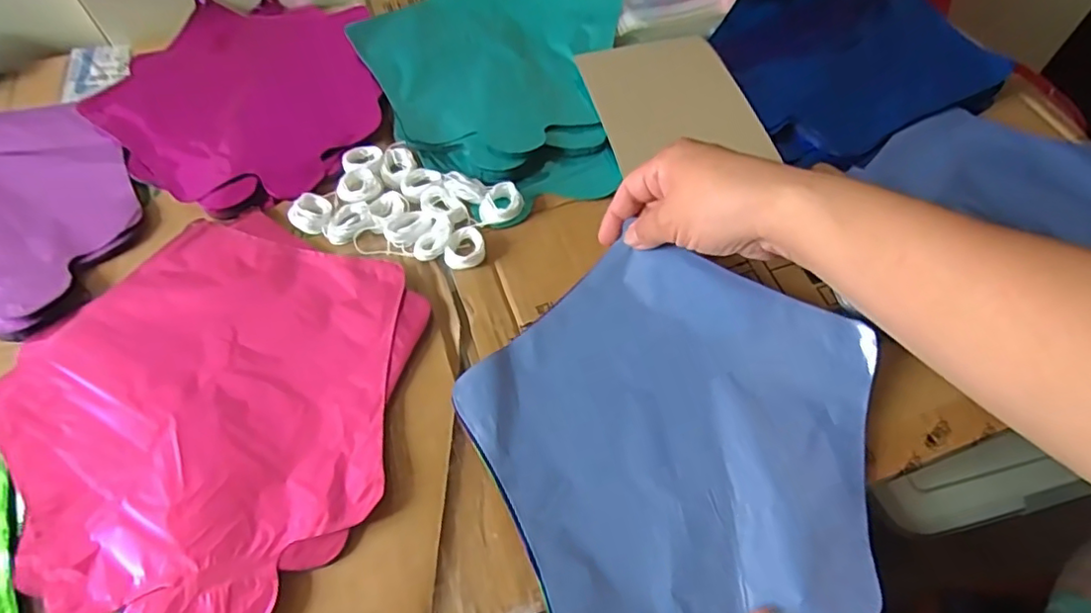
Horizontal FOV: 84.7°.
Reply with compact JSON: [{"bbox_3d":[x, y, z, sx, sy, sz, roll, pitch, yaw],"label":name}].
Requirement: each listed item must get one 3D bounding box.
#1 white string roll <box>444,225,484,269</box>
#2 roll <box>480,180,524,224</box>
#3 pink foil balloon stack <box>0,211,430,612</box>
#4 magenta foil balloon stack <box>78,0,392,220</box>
[{"bbox_3d":[-0.054,-0.039,0.403,0.025,0.009,0.028,3,56,5],"label":"white string roll"},{"bbox_3d":[-0.031,-0.072,0.423,0.030,0.013,0.029,-1,56,2],"label":"roll"},{"bbox_3d":[-0.198,0.052,0.353,0.233,0.009,0.232,16,58,13],"label":"pink foil balloon stack"},{"bbox_3d":[-0.244,-0.183,0.508,0.251,0.017,0.228,27,61,19],"label":"magenta foil balloon stack"}]

